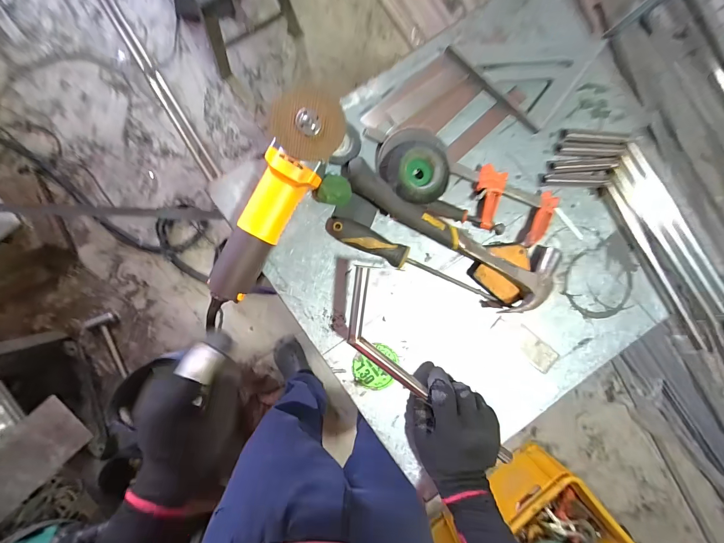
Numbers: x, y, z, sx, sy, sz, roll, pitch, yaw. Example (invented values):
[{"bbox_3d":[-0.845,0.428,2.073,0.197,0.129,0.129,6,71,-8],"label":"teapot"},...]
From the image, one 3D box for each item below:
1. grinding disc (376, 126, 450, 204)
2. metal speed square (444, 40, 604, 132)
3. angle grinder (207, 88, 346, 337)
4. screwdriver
[{"bbox_3d":[0.074,-0.149,0.470,0.096,0.040,0.107,-41,94,-4],"label":"grinding disc"},{"bbox_3d":[0.244,-0.322,0.498,0.167,0.018,0.174,39,87,-5],"label":"metal speed square"},{"bbox_3d":[-0.120,-0.072,0.437,0.074,0.077,0.313,29,101,-5],"label":"angle grinder"},{"bbox_3d":[0.073,-0.013,0.485,0.261,0.035,0.031,24,88,-6],"label":"screwdriver"}]

